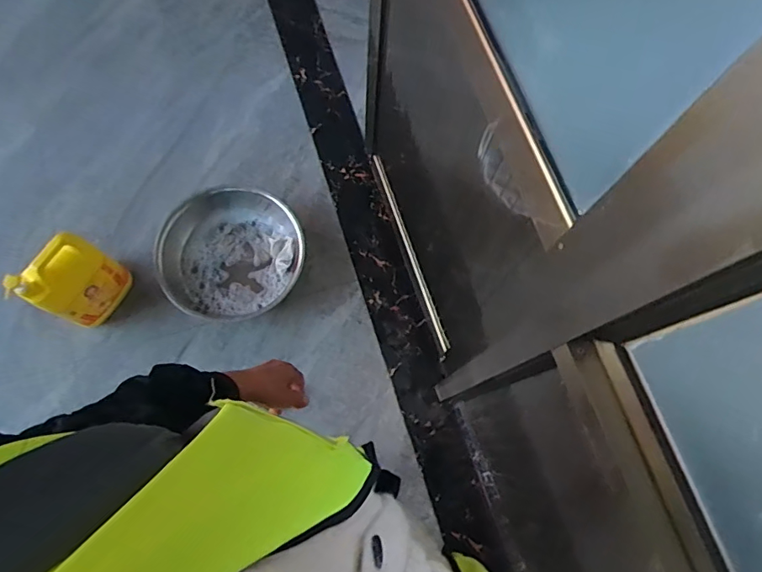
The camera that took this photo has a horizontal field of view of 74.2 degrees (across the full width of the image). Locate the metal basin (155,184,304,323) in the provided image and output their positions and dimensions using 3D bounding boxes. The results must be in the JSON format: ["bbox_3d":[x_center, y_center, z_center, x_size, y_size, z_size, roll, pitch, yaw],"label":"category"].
[{"bbox_3d":[-0.436,-0.094,1.467,0.387,0.130,0.412,1,73,-2],"label":"metal basin"}]

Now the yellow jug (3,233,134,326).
[{"bbox_3d":[-0.813,-0.009,1.365,0.109,0.305,0.198,35,75,8],"label":"yellow jug"}]

